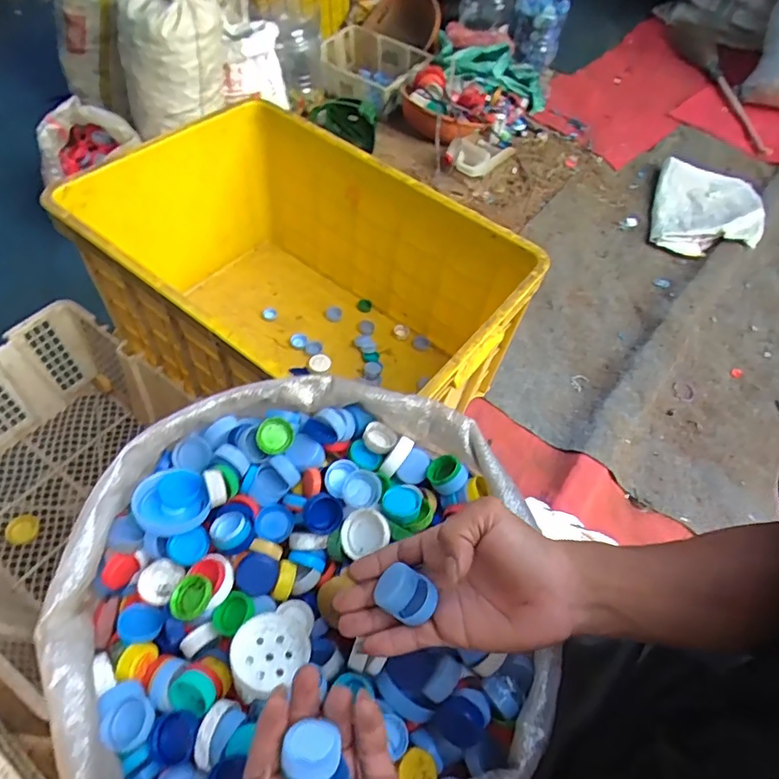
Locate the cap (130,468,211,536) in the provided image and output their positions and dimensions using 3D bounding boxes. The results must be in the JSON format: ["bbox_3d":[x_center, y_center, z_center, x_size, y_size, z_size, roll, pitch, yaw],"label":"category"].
[{"bbox_3d":[-0.178,0.095,0.431,0.054,0.026,0.054,16,48,-18],"label":"cap"}]

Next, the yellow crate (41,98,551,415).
[{"bbox_3d":[-0.154,-0.156,0.881,0.668,0.325,0.419,33,60,18],"label":"yellow crate"}]

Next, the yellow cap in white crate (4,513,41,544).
[{"bbox_3d":[-0.531,0.202,0.766,0.044,0.006,0.043,1,55,-2],"label":"yellow cap in white crate"}]

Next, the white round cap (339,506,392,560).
[{"bbox_3d":[-0.019,0.114,0.430,0.038,0.014,0.038,-2,81,15],"label":"white round cap"}]

